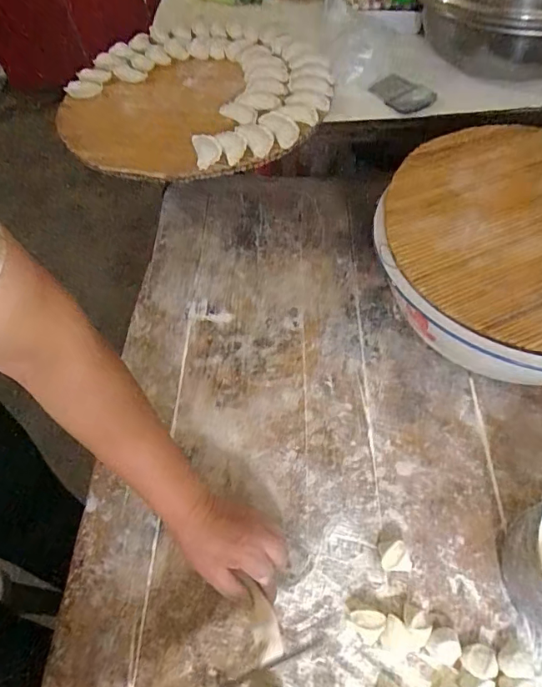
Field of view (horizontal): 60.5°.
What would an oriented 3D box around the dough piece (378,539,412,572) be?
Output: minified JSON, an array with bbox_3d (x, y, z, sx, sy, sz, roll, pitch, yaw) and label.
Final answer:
[{"bbox_3d":[0.131,0.224,0.491,0.031,0.019,0.029,-3,57,3],"label":"dough piece"}]

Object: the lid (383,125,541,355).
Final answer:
[{"bbox_3d":[0.321,-0.144,0.562,0.346,0.023,0.351,-2,57,3],"label":"lid"}]

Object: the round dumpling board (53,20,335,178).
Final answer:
[{"bbox_3d":[-0.122,-0.400,0.752,0.404,0.038,0.393,-2,56,4],"label":"round dumpling board"}]

